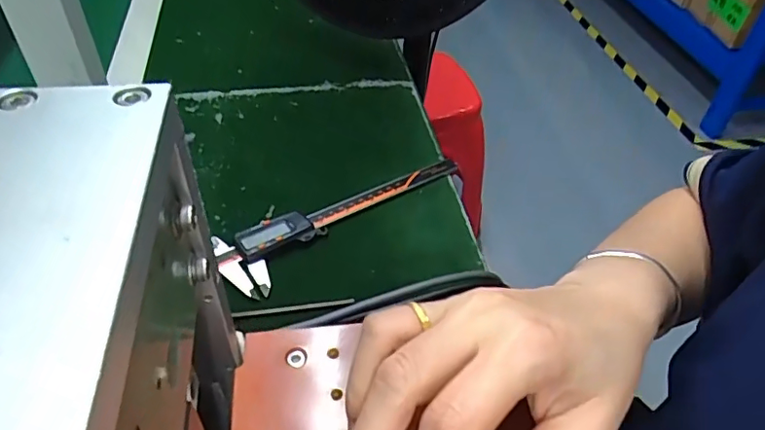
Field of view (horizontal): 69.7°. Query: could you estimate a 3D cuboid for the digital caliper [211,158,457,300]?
[{"bbox_3d":[-0.029,-0.005,0.465,0.232,0.014,0.062,-27,53,-27],"label":"digital caliper"}]

